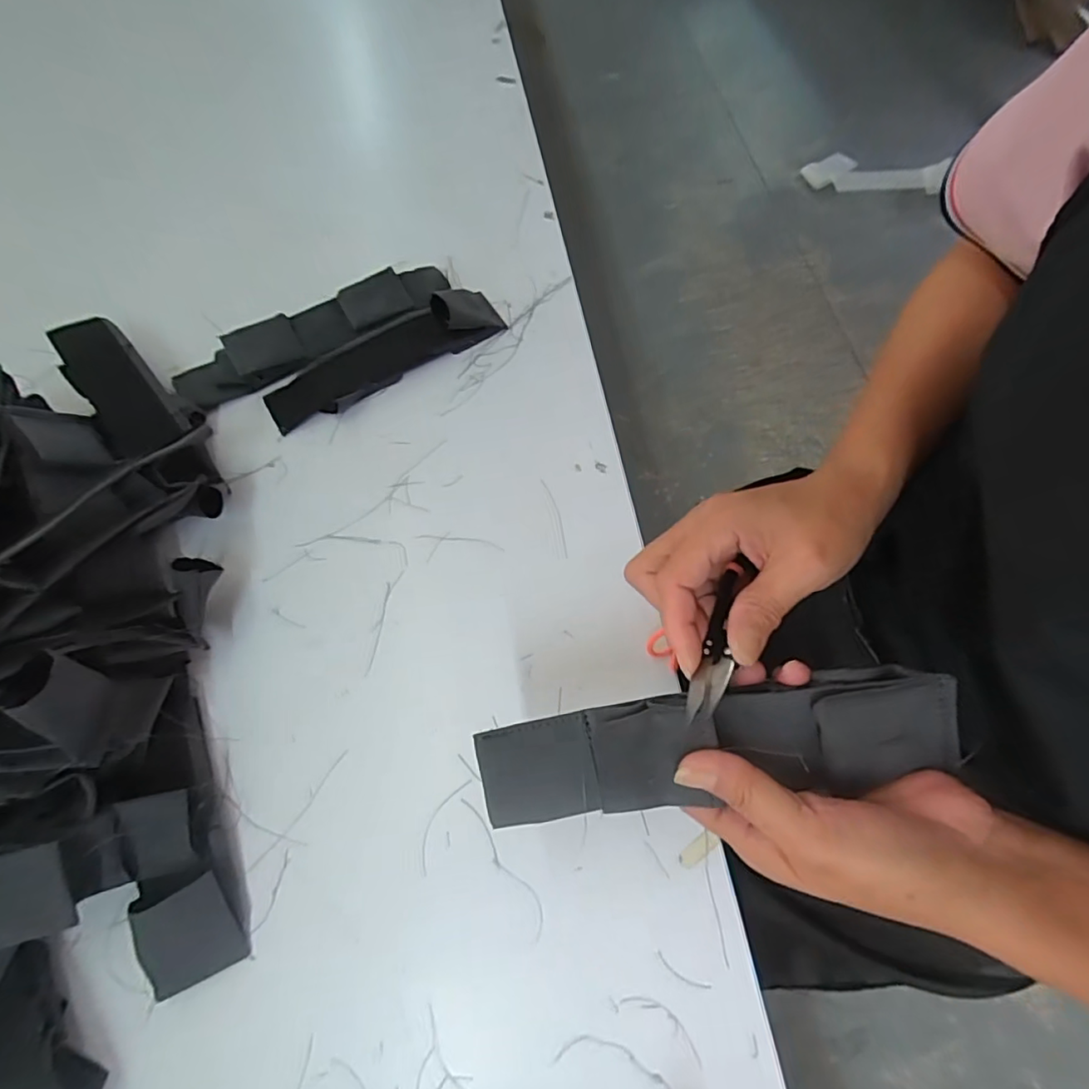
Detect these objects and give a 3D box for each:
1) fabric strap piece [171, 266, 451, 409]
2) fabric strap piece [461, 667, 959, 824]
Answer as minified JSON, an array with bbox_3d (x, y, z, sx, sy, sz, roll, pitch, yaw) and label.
[{"bbox_3d":[-0.186,-0.177,0.452,0.230,0.011,0.054,-26,71,-11],"label":"fabric strap piece"},{"bbox_3d":[0.065,0.085,0.235,0.191,0.026,0.043,-14,68,15],"label":"fabric strap piece"}]

